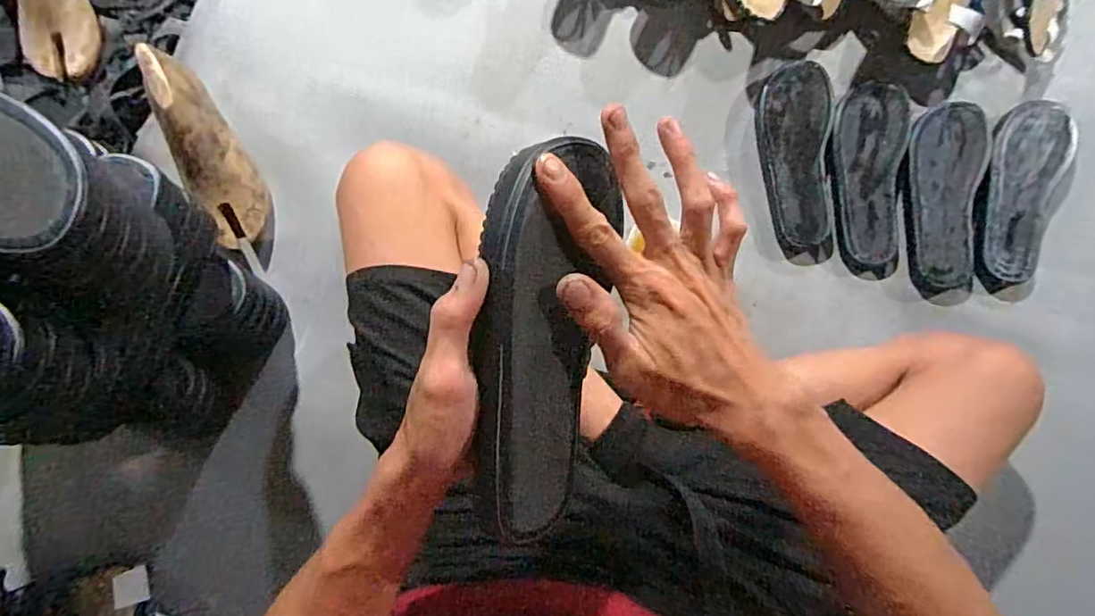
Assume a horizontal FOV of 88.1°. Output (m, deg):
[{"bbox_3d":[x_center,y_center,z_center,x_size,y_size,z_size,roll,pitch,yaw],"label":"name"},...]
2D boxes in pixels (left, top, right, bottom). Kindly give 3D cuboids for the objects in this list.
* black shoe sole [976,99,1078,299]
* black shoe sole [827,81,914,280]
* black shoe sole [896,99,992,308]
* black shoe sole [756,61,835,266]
[{"bbox_3d":[0.572,-0.133,0.687,0.094,0.019,0.241,21,87,2],"label":"black shoe sole"},{"bbox_3d":[0.396,-0.159,0.700,0.091,0.017,0.234,7,86,1],"label":"black shoe sole"},{"bbox_3d":[0.484,-0.132,0.698,0.091,0.022,0.246,10,86,1],"label":"black shoe sole"},{"bbox_3d":[0.314,-0.182,0.713,0.092,0.023,0.247,2,86,1],"label":"black shoe sole"}]

